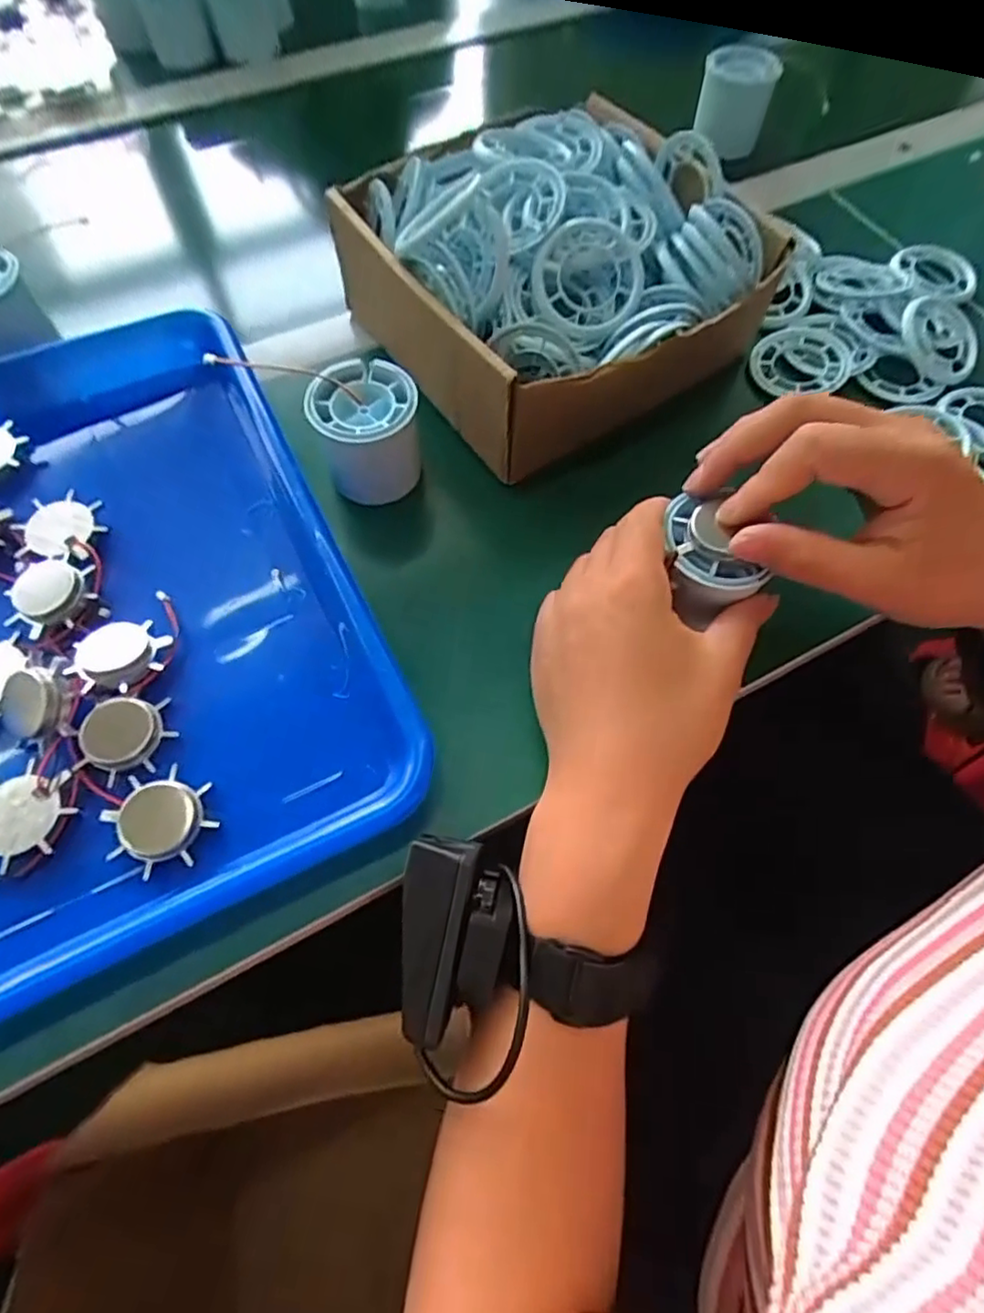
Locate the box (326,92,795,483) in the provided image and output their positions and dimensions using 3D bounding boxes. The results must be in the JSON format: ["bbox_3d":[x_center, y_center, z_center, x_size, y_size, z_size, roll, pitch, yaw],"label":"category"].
[{"bbox_3d":[0.038,-0.229,0.368,0.228,0.080,0.213,-25,67,-13],"label":"box"}]

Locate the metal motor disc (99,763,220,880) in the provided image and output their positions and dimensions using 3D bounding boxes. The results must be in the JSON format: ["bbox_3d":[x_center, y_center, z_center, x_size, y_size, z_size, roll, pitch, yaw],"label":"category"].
[{"bbox_3d":[-0.140,0.069,0.267,0.040,0.008,0.040,0,63,-1],"label":"metal motor disc"}]

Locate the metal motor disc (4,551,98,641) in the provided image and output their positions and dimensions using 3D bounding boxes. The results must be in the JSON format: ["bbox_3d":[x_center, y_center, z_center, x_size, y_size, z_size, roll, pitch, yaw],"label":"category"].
[{"bbox_3d":[-0.213,-0.030,0.306,0.040,0.008,0.036,-19,65,-10],"label":"metal motor disc"}]

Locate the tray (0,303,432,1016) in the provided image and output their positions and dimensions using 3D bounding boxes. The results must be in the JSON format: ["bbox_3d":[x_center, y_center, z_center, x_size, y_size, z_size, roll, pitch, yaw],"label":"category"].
[{"bbox_3d":[-0.208,-0.027,0.320,0.249,0.051,0.357,-24,66,-12],"label":"tray"}]

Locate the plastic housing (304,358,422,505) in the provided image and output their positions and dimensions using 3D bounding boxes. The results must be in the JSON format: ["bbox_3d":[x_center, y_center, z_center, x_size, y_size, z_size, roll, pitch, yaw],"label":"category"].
[{"bbox_3d":[-0.065,-0.116,0.338,0.052,0.059,0.054,0,63,-1],"label":"plastic housing"}]

